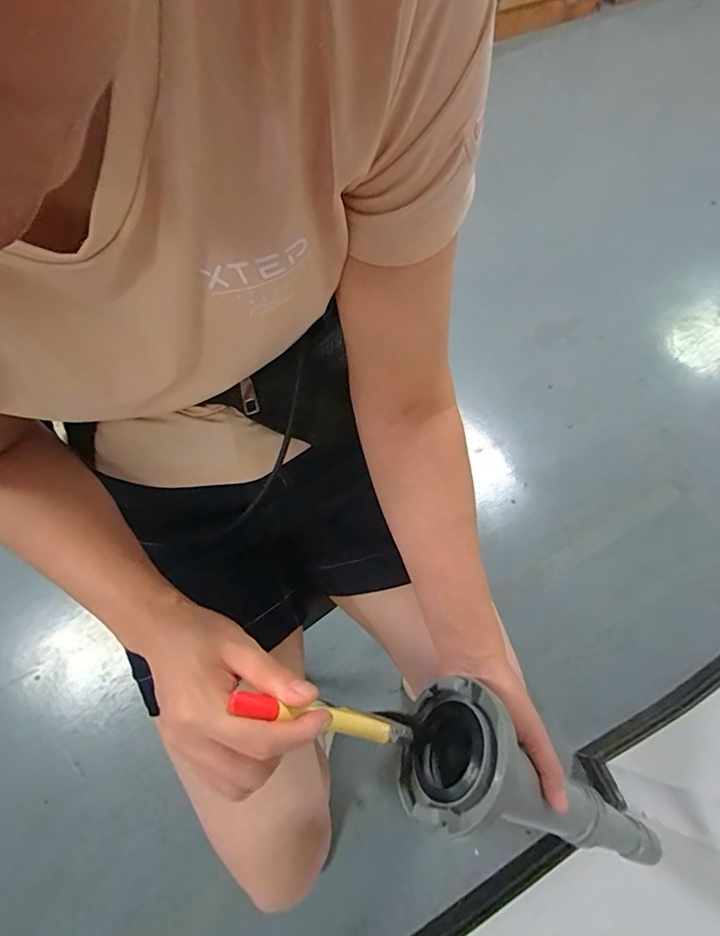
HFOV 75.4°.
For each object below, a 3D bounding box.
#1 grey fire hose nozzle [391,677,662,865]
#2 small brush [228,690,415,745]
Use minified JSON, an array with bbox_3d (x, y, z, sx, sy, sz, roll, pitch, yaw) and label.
[{"bbox_3d":[0.162,0.288,0.396,0.297,0.084,0.090,39,68,-19],"label":"grey fire hose nozzle"},{"bbox_3d":[-0.020,0.156,0.290,0.023,0.134,0.018,-12,56,46],"label":"small brush"}]

